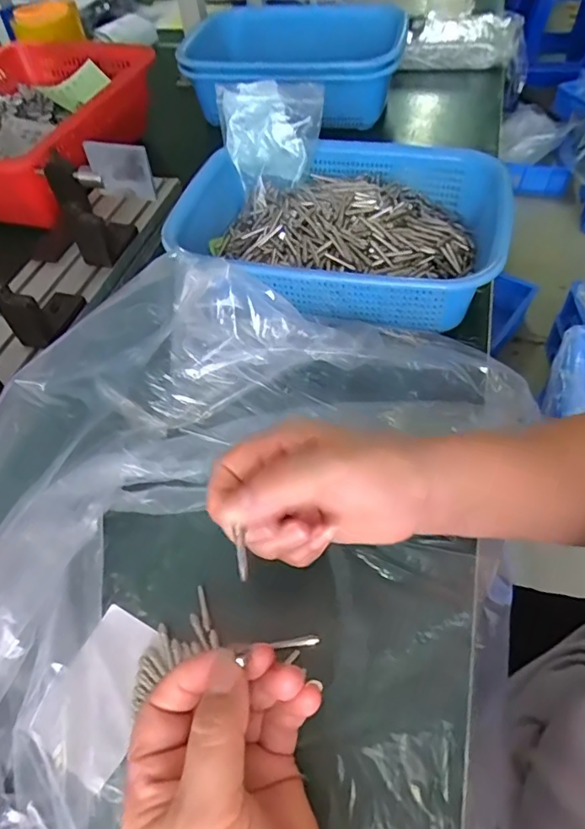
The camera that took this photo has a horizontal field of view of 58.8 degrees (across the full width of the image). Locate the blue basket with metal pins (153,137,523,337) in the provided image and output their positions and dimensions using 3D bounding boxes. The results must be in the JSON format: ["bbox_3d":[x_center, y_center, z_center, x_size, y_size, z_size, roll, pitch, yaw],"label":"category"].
[{"bbox_3d":[0.040,-0.169,0.474,0.278,0.063,0.209,11,54,11],"label":"blue basket with metal pins"}]

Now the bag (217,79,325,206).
[{"bbox_3d":[-0.021,-0.268,0.510,0.095,0.102,0.017,2,43,1],"label":"bag"}]

